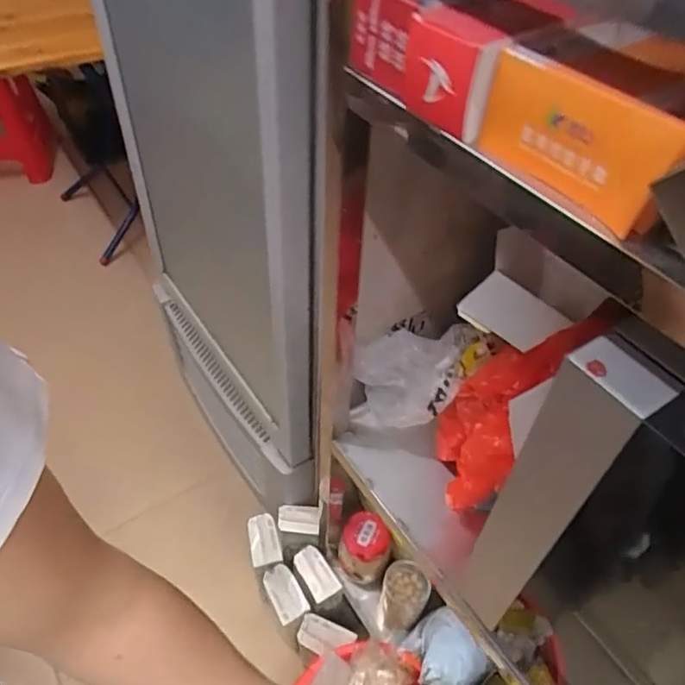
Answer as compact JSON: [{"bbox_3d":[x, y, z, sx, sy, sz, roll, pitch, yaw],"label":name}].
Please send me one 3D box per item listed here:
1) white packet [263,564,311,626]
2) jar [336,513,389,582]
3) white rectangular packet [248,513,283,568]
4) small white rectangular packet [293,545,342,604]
[{"bbox_3d":[-0.109,0.477,1.102,0.057,0.022,0.105,-22,51,-21],"label":"white packet"},{"bbox_3d":[0.042,0.405,1.121,0.097,0.156,0.083,13,48,10],"label":"jar"},{"bbox_3d":[-0.158,0.393,1.159,0.057,0.022,0.101,-10,48,-11],"label":"white rectangular packet"},{"bbox_3d":[-0.052,0.450,1.132,0.054,0.012,0.102,-37,67,-2],"label":"small white rectangular packet"}]

